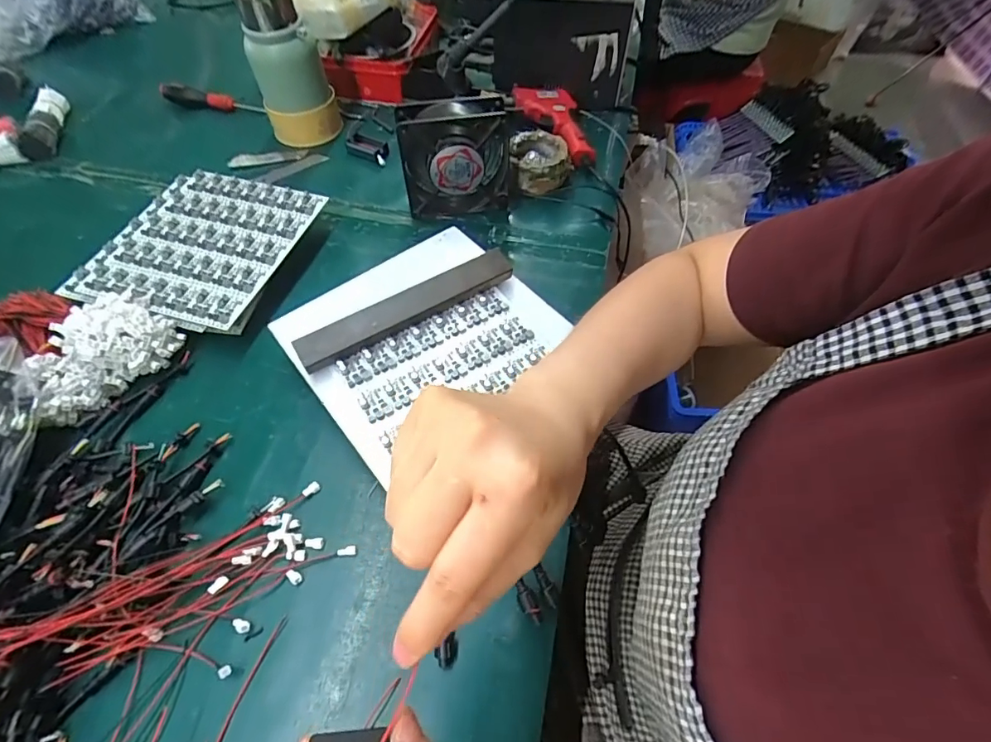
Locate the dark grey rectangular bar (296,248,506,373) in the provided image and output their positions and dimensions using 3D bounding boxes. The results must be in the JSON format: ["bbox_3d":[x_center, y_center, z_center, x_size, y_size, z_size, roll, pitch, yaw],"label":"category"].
[{"bbox_3d":[-0.079,-0.058,0.437,0.204,0.026,0.031,-28,60,-19],"label":"dark grey rectangular bar"}]

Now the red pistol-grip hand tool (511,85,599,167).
[{"bbox_3d":[0.078,-0.343,0.661,0.103,0.034,0.148,-1,55,-2],"label":"red pistol-grip hand tool"}]

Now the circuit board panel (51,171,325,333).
[{"bbox_3d":[-0.319,-0.141,0.521,0.191,0.013,0.207,17,60,9],"label":"circuit board panel"}]

